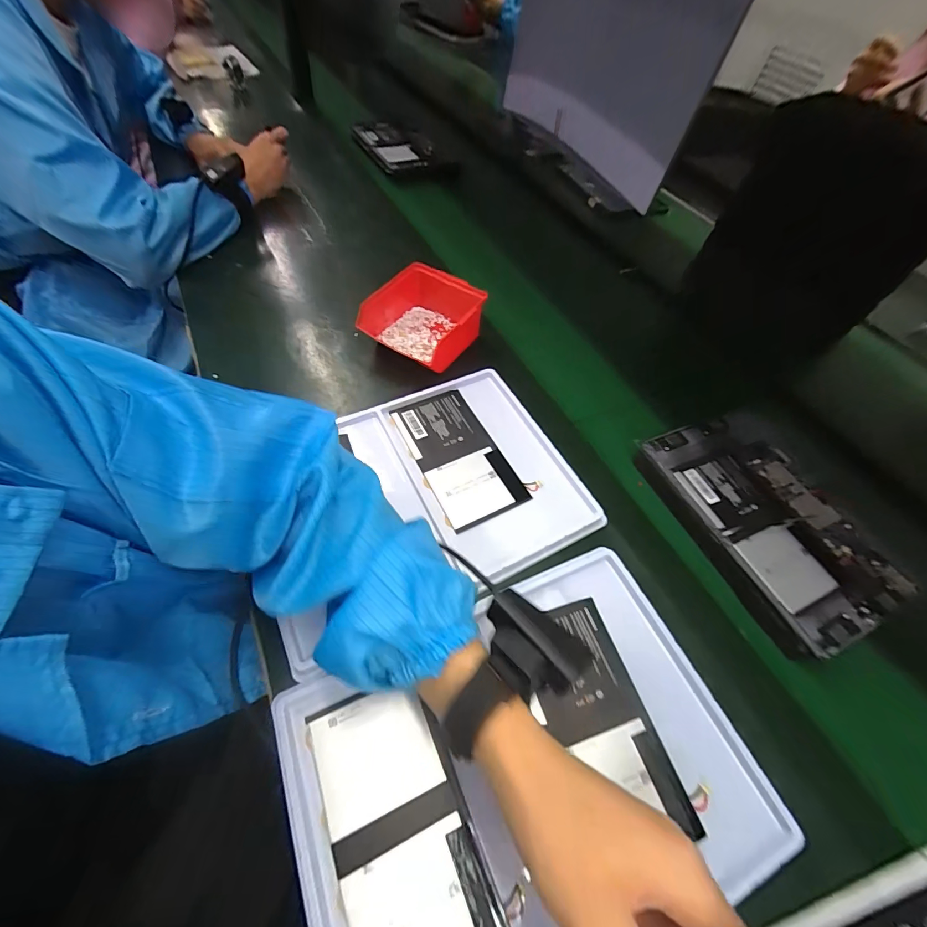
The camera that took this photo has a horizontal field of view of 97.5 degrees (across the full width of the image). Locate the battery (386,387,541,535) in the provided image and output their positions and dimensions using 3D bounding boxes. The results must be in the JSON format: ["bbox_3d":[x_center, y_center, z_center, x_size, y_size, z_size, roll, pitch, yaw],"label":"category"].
[{"bbox_3d":[-0.005,-0.012,0.462,0.097,0.008,0.171,-23,60,-19],"label":"battery"}]

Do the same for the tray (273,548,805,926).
[{"bbox_3d":[0.047,0.226,0.301,0.321,0.016,0.242,-19,59,-17],"label":"tray"}]

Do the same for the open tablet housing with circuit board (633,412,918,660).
[{"bbox_3d":[0.328,0.058,0.445,0.167,0.022,0.251,-15,58,-15],"label":"open tablet housing with circuit board"}]

